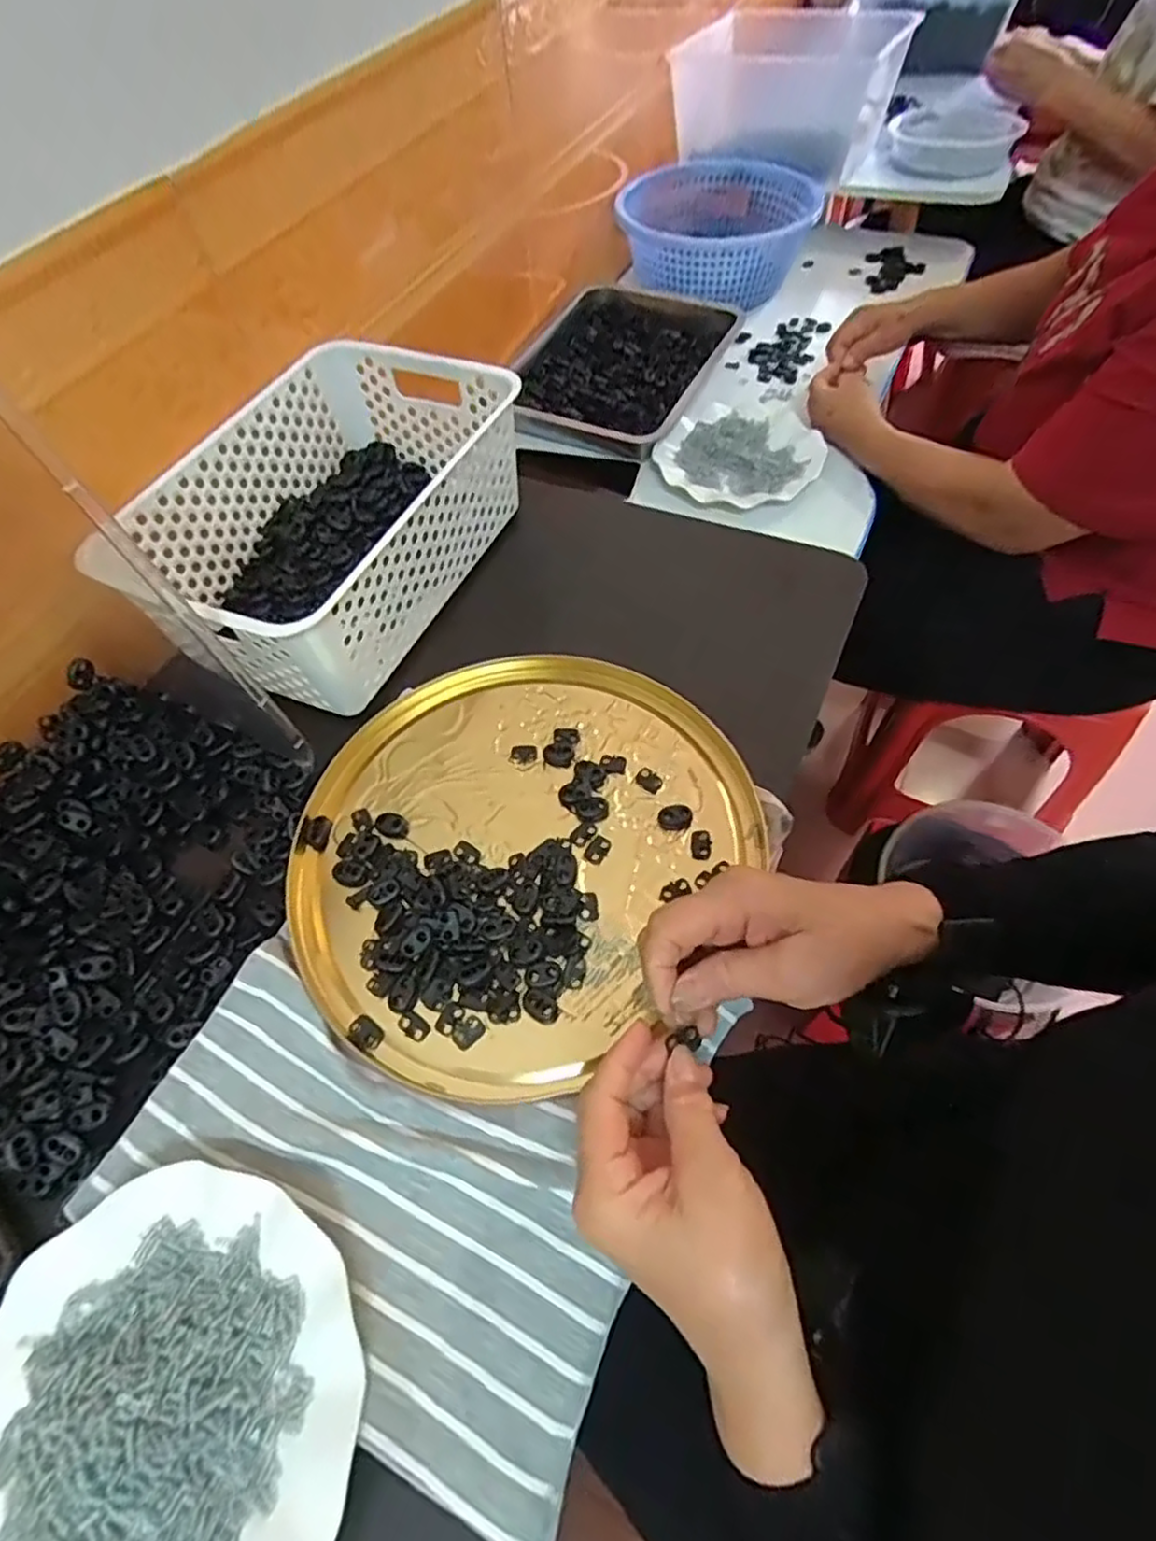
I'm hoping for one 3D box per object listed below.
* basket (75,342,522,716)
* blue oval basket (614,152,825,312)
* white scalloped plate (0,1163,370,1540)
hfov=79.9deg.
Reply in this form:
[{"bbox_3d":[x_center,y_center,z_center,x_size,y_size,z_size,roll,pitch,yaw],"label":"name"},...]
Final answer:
[{"bbox_3d":[-0.193,-0.202,0.548,0.201,0.094,0.302,20,63,15],"label":"basket"},{"bbox_3d":[0.188,-0.785,0.988,0.274,0.087,0.291,17,61,14],"label":"blue oval basket"},{"bbox_3d":[-0.185,0.279,0.299,0.173,0.015,0.180,-2,59,3],"label":"white scalloped plate"}]

